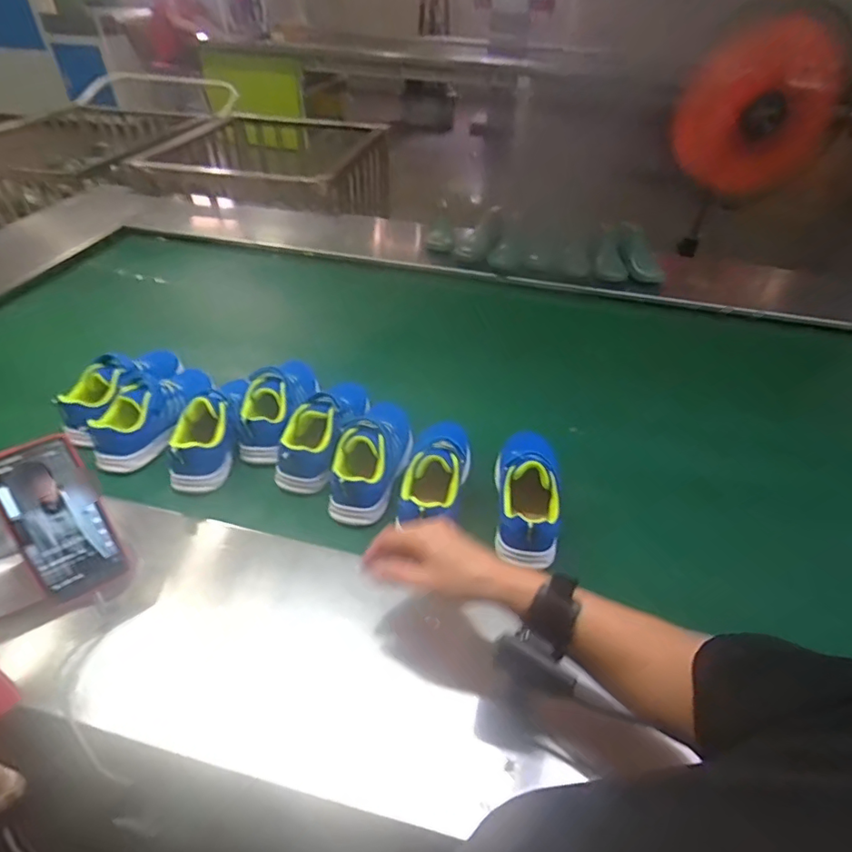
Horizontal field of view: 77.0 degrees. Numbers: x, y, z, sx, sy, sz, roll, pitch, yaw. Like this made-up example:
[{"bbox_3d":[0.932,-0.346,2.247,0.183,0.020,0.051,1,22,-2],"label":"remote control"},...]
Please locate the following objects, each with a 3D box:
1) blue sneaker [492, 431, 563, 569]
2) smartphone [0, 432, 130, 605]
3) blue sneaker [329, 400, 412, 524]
[{"bbox_3d":[0.129,0.069,0.684,0.078,0.079,0.195,4,42,4],"label":"blue sneaker"},{"bbox_3d":[-0.366,0.091,0.533,0.078,0.157,0.009,-27,6,-27],"label":"smartphone"},{"bbox_3d":[-0.075,0.038,0.729,0.080,0.083,0.188,9,43,10],"label":"blue sneaker"}]

